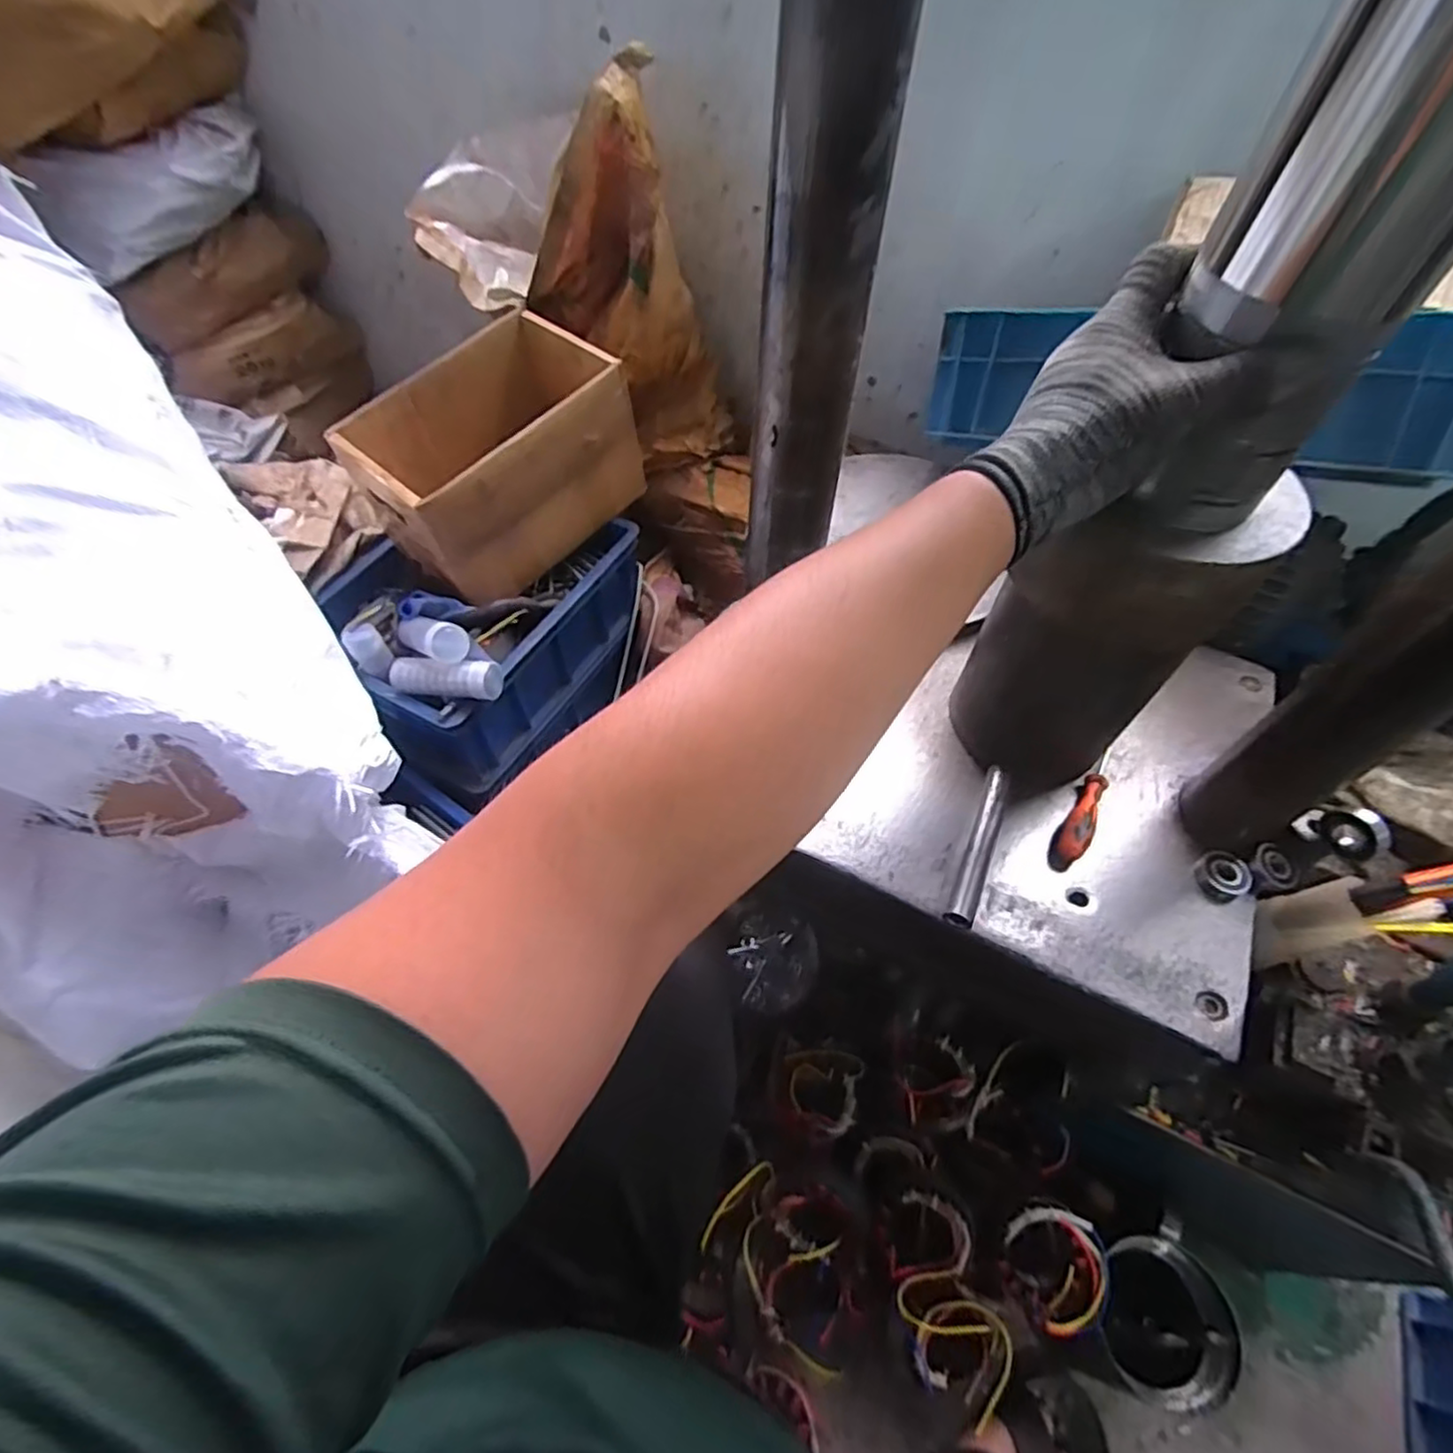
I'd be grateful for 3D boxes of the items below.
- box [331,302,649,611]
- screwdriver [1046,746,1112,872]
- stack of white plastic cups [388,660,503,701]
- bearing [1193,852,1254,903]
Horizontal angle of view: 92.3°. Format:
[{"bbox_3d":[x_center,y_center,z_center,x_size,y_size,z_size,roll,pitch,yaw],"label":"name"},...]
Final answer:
[{"bbox_3d":[-0.291,-0.346,0.888,0.210,0.174,0.313,33,60,19],"label":"box"},{"bbox_3d":[0.289,0.063,0.558,0.023,0.027,0.119,33,60,20],"label":"screwdriver"},{"bbox_3d":[-0.322,-0.054,0.798,0.128,0.043,0.047,2,55,0],"label":"stack of white plastic cups"},{"bbox_3d":[0.374,0.113,0.526,0.038,0.013,0.034,-23,59,-17],"label":"bearing"}]

